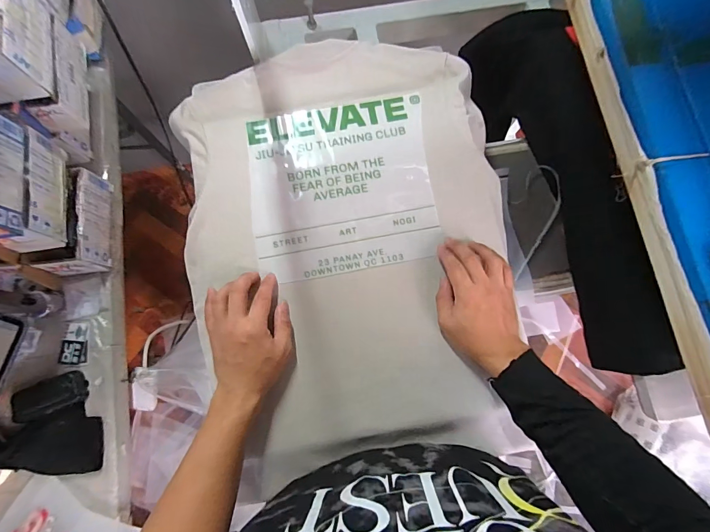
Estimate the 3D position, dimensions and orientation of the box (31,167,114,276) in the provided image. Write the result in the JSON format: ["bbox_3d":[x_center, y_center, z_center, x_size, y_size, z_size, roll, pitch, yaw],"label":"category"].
[{"bbox_3d":[-0.452,-0.069,0.591,0.084,0.077,0.157,-6,79,-2],"label":"box"}]

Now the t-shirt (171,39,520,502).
[{"bbox_3d":[-0.005,-0.038,0.501,0.421,0.025,0.569,-8,79,-3],"label":"t-shirt"}]

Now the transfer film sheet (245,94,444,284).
[{"bbox_3d":[-0.019,-0.115,0.514,0.248,0.011,0.248,-8,79,-3],"label":"transfer film sheet"}]

